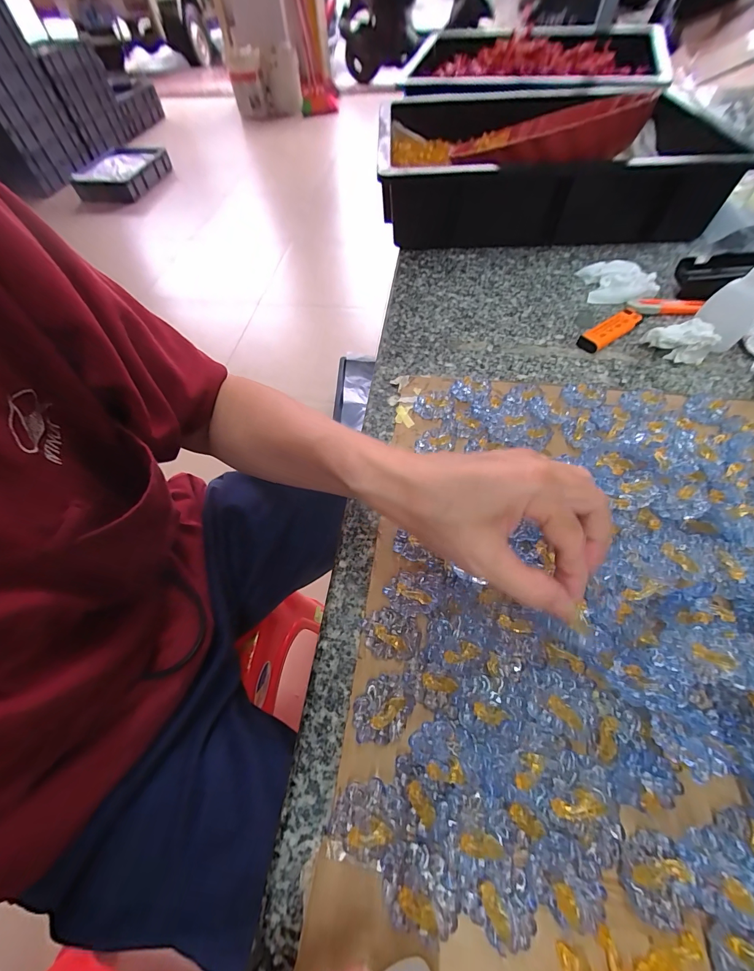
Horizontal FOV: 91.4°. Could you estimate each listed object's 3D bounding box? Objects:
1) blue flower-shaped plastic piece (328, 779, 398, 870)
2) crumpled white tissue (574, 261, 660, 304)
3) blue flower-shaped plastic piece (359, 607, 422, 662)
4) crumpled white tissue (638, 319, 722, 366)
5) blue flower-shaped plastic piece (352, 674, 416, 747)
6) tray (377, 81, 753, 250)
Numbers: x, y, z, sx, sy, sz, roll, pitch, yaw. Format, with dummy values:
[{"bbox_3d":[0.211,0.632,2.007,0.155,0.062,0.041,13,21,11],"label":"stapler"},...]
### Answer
[{"bbox_3d":[-0.006,0.169,0.186,0.030,0.009,0.034,21,60,15],"label":"blue flower-shaped plastic piece"},{"bbox_3d":[0.283,-0.240,0.435,0.087,0.021,0.061,23,61,16],"label":"crumpled white tissue"},{"bbox_3d":[0.008,0.094,0.235,0.038,0.015,0.029,19,60,14],"label":"blue flower-shaped plastic piece"},{"bbox_3d":[0.303,-0.146,0.370,0.049,0.031,0.035,1,57,3],"label":"crumpled white tissue"},{"bbox_3d":[0.003,0.131,0.214,0.030,0.008,0.037,34,64,21],"label":"blue flower-shaped plastic piece"},{"bbox_3d":[0.225,-0.453,0.526,0.423,0.120,0.323,0,57,3],"label":"tray"}]

